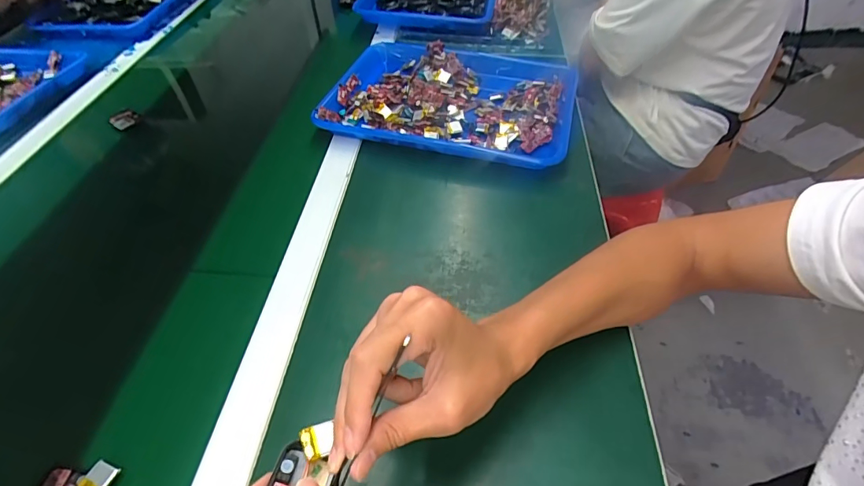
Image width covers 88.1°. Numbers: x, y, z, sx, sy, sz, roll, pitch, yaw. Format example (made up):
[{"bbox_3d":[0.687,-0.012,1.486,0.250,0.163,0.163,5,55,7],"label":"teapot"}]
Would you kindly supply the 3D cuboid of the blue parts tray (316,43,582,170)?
[{"bbox_3d":[0.025,-0.213,0.655,0.351,0.045,0.272,11,49,12],"label":"blue parts tray"}]

